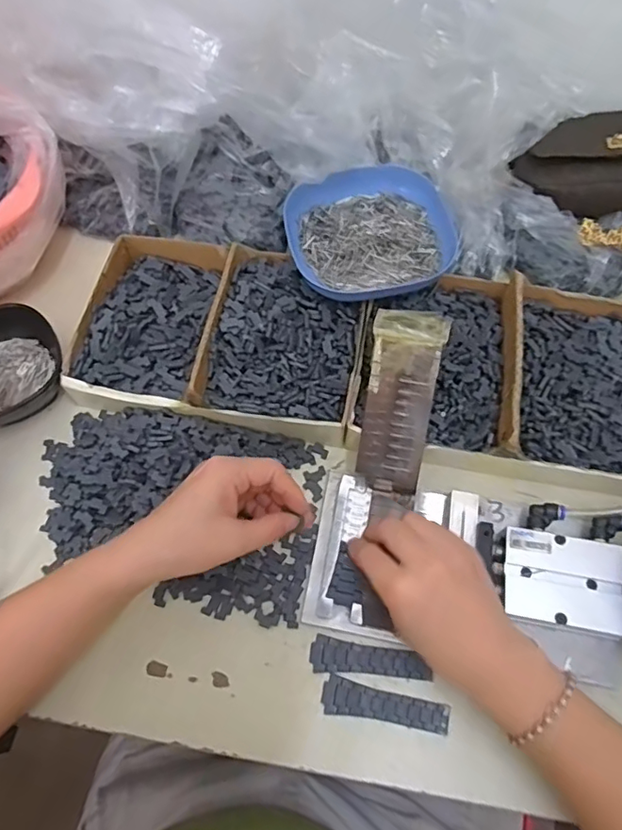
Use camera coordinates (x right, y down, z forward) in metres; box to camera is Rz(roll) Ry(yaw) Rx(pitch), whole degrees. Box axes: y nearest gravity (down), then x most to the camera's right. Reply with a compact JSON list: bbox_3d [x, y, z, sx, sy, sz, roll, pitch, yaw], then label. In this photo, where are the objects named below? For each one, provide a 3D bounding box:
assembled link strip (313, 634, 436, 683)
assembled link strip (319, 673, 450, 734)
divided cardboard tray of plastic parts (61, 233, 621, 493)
[{"bbox_3d":[0.042,0.175,0.382,0.084,0.004,0.023,7,64,4],"label":"assembled link strip"},{"bbox_3d":[0.051,0.201,0.369,0.085,0.004,0.023,12,64,7],"label":"assembled link strip"},{"bbox_3d":[0.045,-0.055,0.464,0.485,0.054,0.182,10,64,6],"label":"divided cardboard tray of plastic parts"}]

